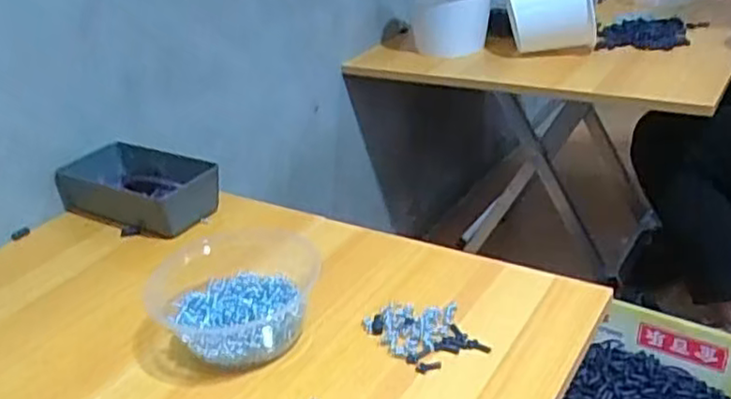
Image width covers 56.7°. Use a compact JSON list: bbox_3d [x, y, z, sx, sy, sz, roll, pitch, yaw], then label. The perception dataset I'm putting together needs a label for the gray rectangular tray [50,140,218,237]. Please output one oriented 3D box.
[{"bbox_3d":[-0.248,-0.011,0.759,0.178,0.055,0.100,12,33,30],"label":"gray rectangular tray"}]

